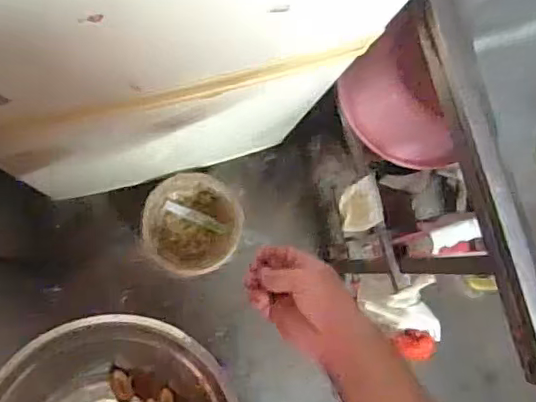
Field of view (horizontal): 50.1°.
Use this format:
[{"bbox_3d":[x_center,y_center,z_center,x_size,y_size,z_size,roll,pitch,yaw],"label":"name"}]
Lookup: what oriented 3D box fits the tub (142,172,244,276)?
[{"bbox_3d":[-0.165,0.051,1.257,0.185,0.148,0.189,1,85,-8],"label":"tub"}]

